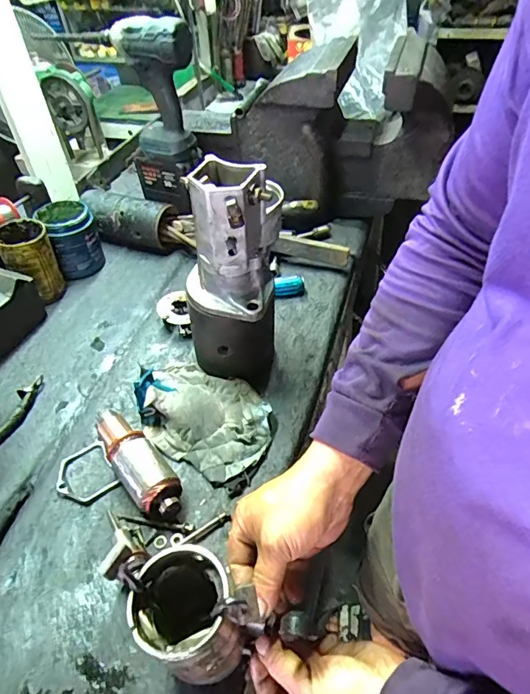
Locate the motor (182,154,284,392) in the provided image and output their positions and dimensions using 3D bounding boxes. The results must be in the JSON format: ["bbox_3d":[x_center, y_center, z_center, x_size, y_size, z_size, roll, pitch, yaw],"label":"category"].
[{"bbox_3d":[-0.037,-0.078,0.559,0.107,0.271,0.108,-1,45,2],"label":"motor"}]

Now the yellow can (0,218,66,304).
[{"bbox_3d":[-0.364,-0.132,0.717,0.072,0.106,0.090,-27,50,-22],"label":"yellow can"}]

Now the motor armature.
[{"bbox_3d":[-0.148,0.128,0.521,0.050,0.044,0.154,-33,52,-26],"label":"motor armature"}]

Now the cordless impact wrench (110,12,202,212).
[{"bbox_3d":[-0.171,-0.376,0.776,0.137,0.292,0.101,-12,46,-8],"label":"cordless impact wrench"}]

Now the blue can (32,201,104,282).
[{"bbox_3d":[-0.326,-0.184,0.775,0.079,0.100,0.085,-2,45,2],"label":"blue can"}]

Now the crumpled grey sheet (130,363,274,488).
[{"bbox_3d":[-0.073,0.074,0.563,0.178,0.049,0.132,23,51,24],"label":"crumpled grey sheet"}]

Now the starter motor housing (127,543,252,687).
[{"bbox_3d":[-0.057,0.216,0.374,0.068,0.108,0.078,-31,47,-12],"label":"starter motor housing"}]

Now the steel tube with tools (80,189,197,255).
[{"bbox_3d":[-0.232,-0.229,0.829,0.211,0.076,0.071,13,48,16],"label":"steel tube with tools"}]

